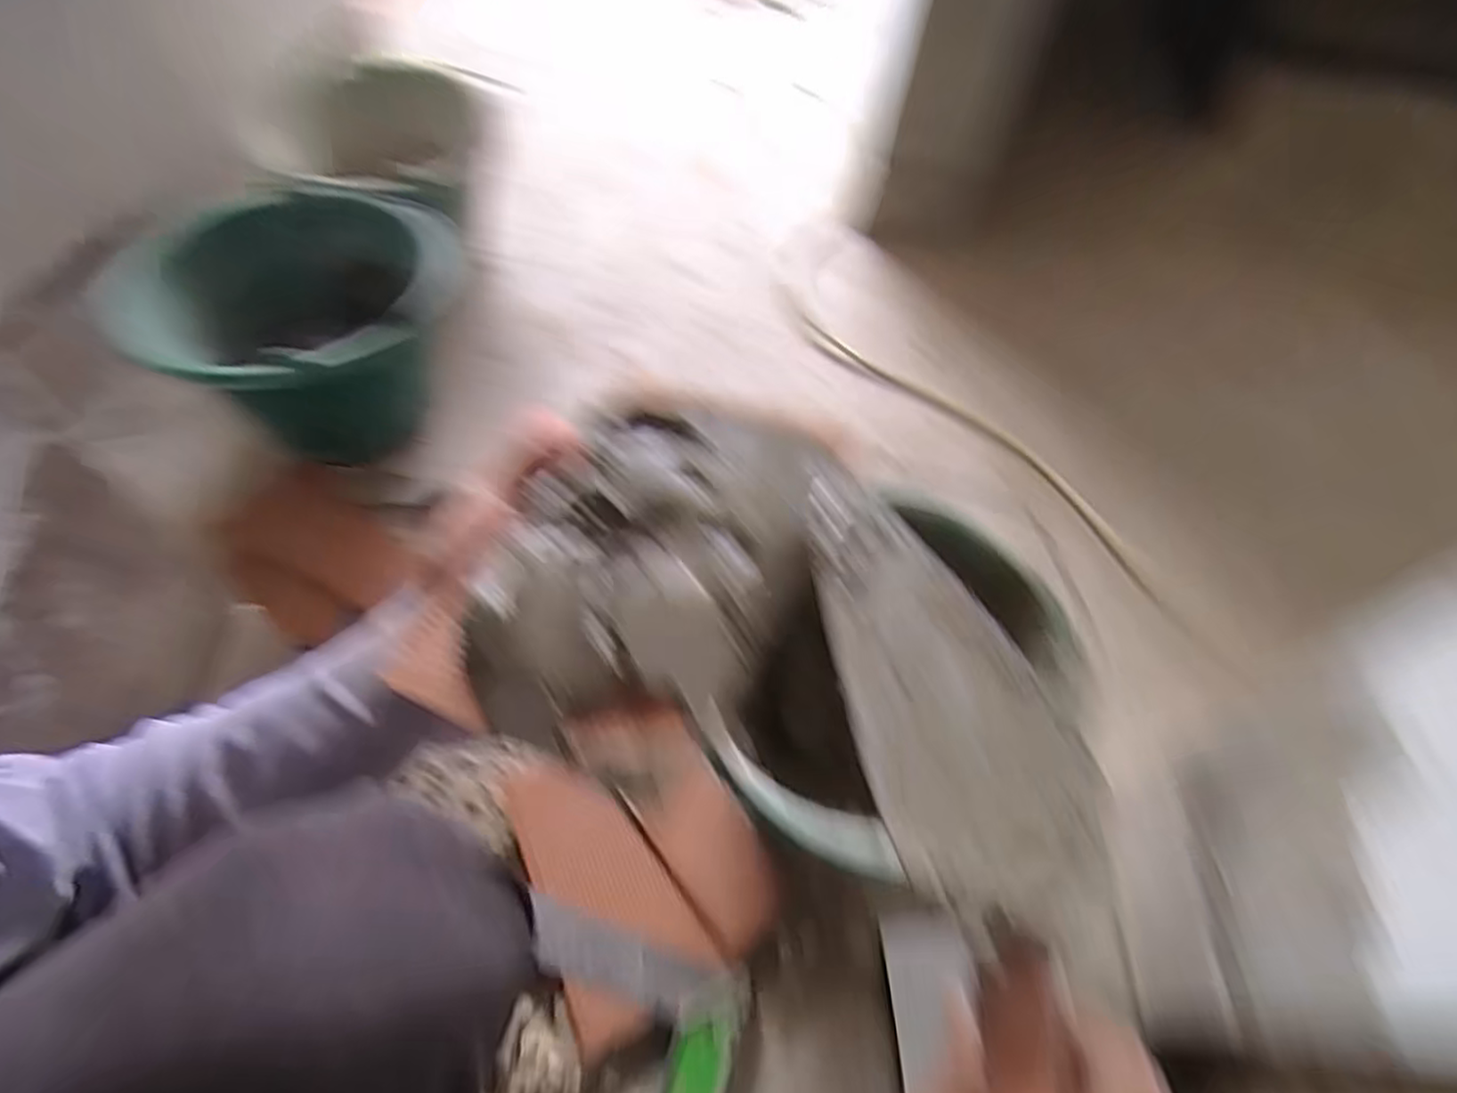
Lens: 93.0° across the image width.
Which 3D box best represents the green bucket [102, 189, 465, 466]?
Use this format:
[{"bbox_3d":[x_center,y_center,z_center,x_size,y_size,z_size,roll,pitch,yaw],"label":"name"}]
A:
[{"bbox_3d":[-0.400,-0.199,0.674,0.261,0.164,0.229,-4,57,-7],"label":"green bucket"}]

